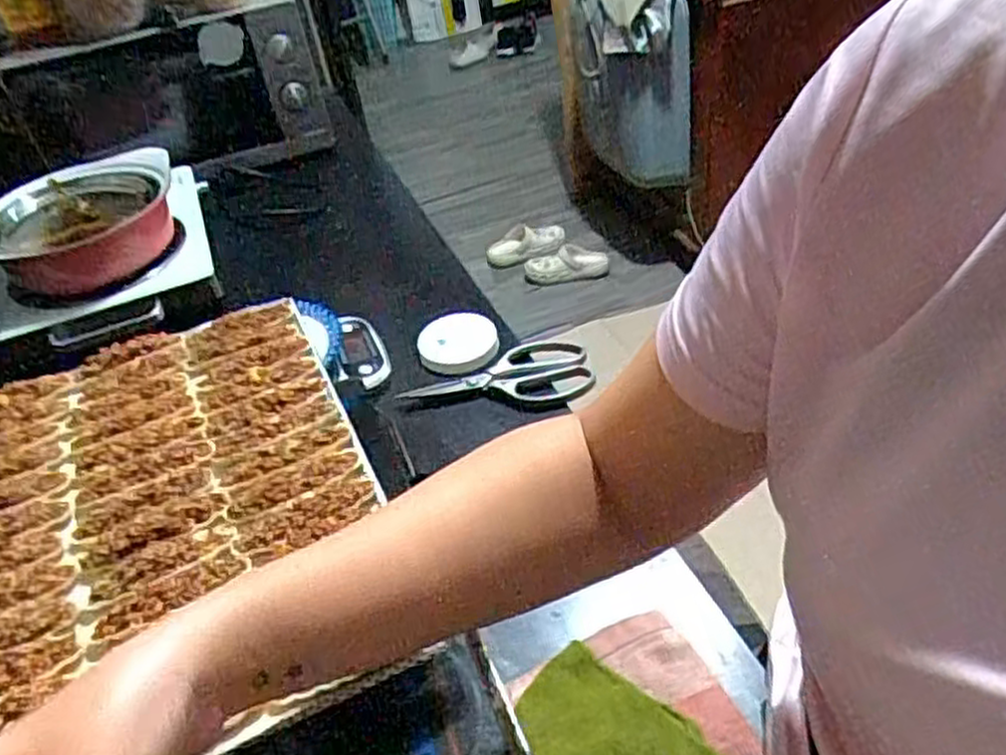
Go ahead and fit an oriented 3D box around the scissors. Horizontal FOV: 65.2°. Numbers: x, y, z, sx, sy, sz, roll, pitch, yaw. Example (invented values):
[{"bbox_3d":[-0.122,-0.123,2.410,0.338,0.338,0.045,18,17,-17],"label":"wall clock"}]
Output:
[{"bbox_3d":[-0.005,0.006,0.827,0.195,0.014,0.082,-15,51,-5],"label":"scissors"}]

